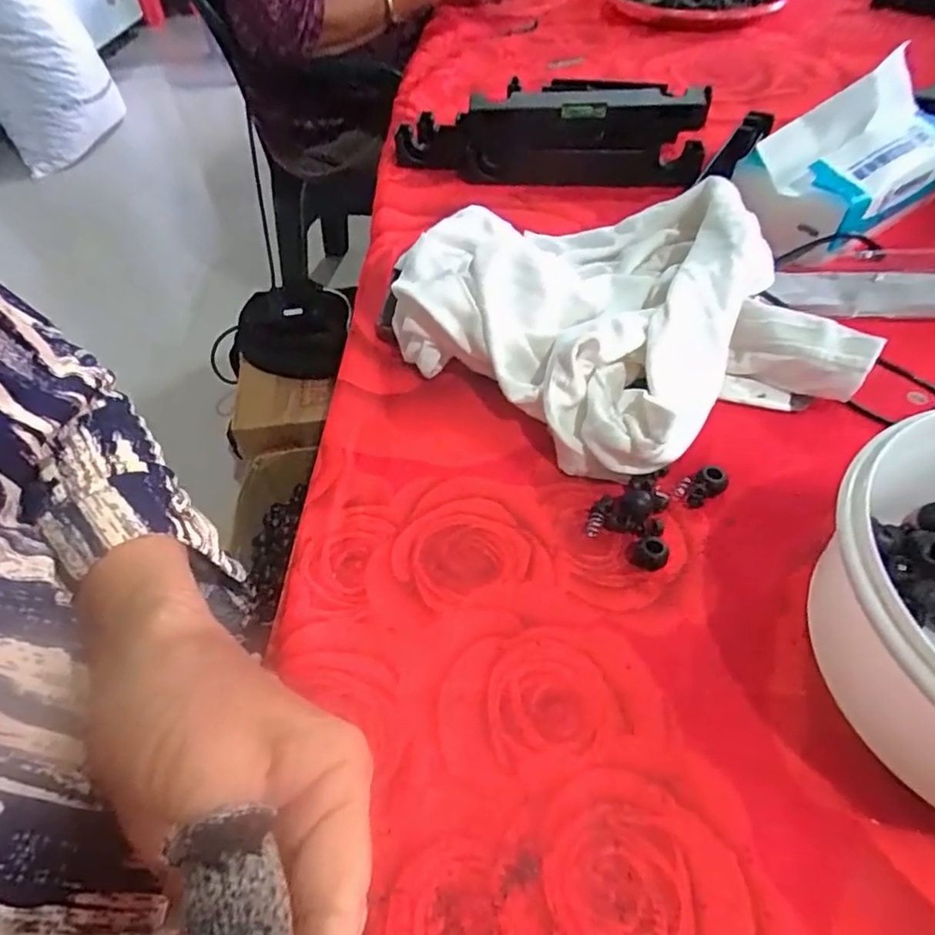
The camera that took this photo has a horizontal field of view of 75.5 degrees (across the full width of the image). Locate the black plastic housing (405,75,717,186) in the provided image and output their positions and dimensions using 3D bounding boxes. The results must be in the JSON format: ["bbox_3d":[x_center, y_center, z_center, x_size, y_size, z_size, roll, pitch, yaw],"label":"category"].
[{"bbox_3d":[0.068,-0.298,0.541,0.266,0.062,0.085,3,50,6],"label":"black plastic housing"}]

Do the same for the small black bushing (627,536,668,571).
[{"bbox_3d":[0.085,0.040,0.286,0.019,0.013,0.012,22,55,21],"label":"small black bushing"}]

